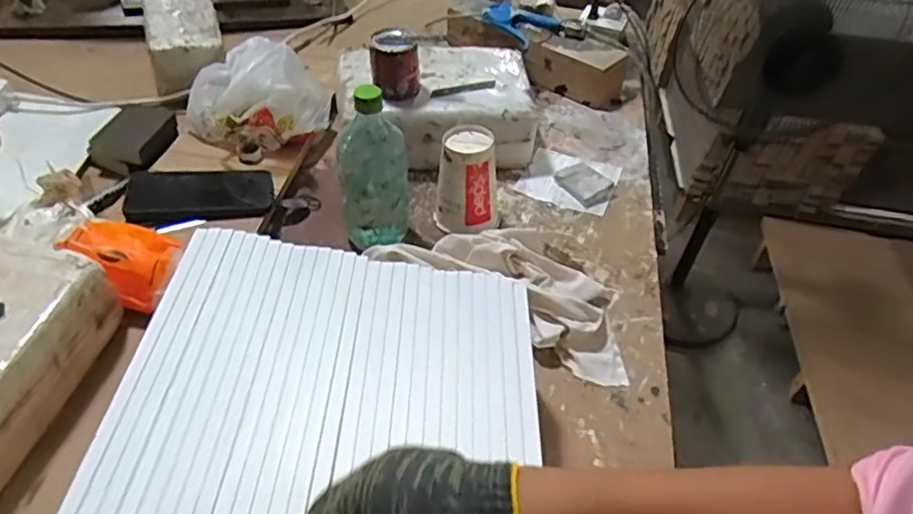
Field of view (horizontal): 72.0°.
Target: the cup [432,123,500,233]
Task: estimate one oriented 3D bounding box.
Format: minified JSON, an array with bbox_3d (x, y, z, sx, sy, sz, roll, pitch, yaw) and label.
[{"bbox_3d":[0.016,-0.094,0.790,0.079,0.115,0.079,4,45,-4],"label":"cup"}]

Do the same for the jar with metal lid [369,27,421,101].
[{"bbox_3d":[-0.082,-0.262,0.855,0.069,0.074,0.059,1,46,-7],"label":"jar with metal lid"}]

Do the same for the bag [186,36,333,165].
[{"bbox_3d":[-0.277,-0.231,0.879,0.197,0.121,0.171,-7,47,-14],"label":"bag"}]

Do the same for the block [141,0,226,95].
[{"bbox_3d":[-0.442,-0.367,1.022,0.113,0.081,0.242,-11,48,-18],"label":"block"}]

